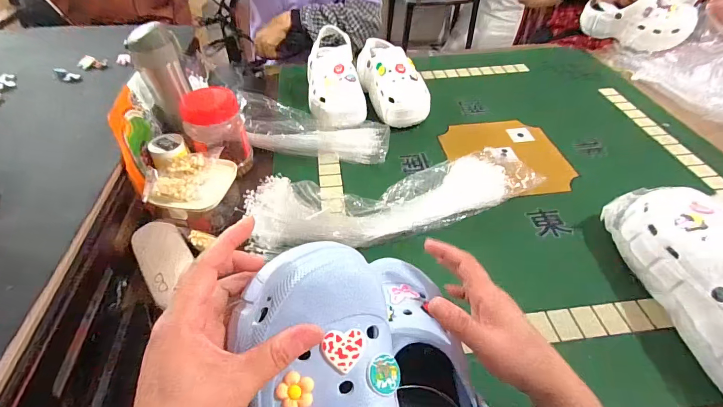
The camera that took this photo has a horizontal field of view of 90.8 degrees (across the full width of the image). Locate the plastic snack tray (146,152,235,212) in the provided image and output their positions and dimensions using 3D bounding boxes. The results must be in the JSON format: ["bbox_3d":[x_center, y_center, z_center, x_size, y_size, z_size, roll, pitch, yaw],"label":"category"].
[{"bbox_3d":[-0.251,-0.031,0.528,0.097,0.032,0.095,8,46,6],"label":"plastic snack tray"}]

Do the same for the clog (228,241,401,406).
[{"bbox_3d":[-0.022,0.158,0.225,0.101,0.090,0.255,-5,86,-10],"label":"clog"}]

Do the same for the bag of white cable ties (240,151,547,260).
[{"bbox_3d":[0.066,-0.016,0.574,0.485,0.056,0.157,-11,47,-12],"label":"bag of white cable ties"}]

